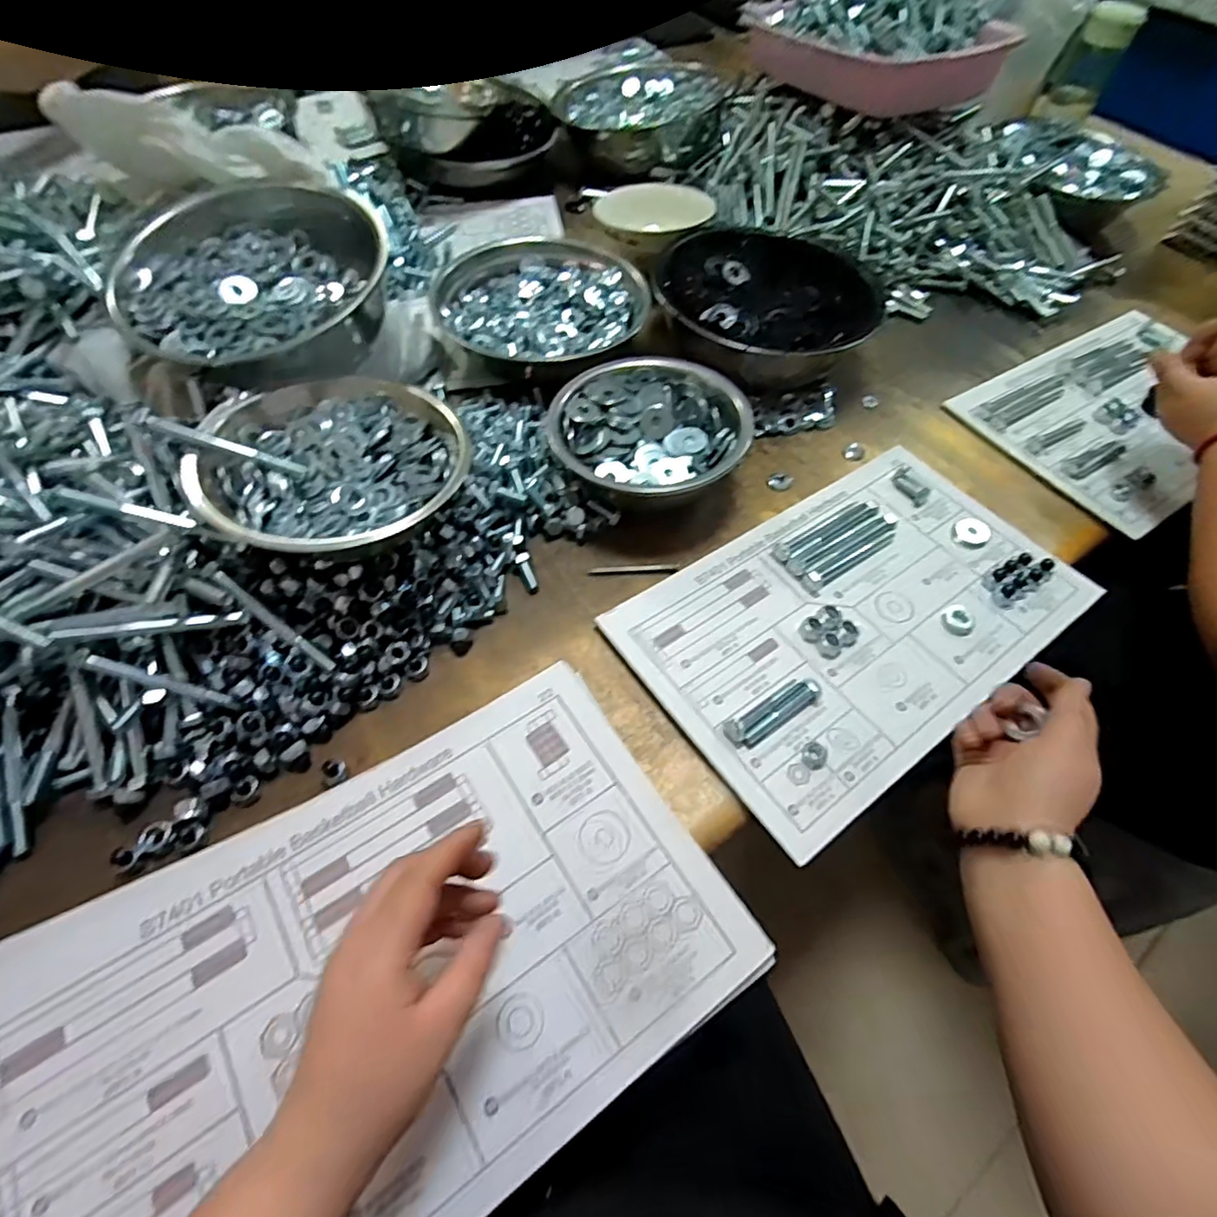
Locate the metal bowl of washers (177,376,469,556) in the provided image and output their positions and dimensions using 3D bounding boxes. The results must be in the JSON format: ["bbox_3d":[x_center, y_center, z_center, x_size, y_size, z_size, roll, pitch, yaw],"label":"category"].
[{"bbox_3d":[-0.213,-0.122,0.448,0.178,0.065,0.189,2,58,-3],"label":"metal bowl of washers"}]

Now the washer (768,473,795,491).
[{"bbox_3d":[0.165,-0.122,0.571,0.024,0.005,0.021,-27,64,-19],"label":"washer"}]

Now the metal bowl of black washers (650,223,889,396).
[{"bbox_3d":[0.164,-0.316,0.642,0.224,0.067,0.217,2,58,-3],"label":"metal bowl of black washers"}]

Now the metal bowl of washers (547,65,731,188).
[{"bbox_3d":[0.044,-0.738,0.893,0.238,0.094,0.210,4,58,-1],"label":"metal bowl of washers"}]

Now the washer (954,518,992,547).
[{"bbox_3d":[0.337,-0.071,0.551,0.029,0.006,0.035,39,64,18],"label":"washer"}]

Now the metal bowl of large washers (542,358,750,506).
[{"bbox_3d":[0.032,-0.162,0.551,0.168,0.068,0.158,2,58,-3],"label":"metal bowl of large washers"}]

